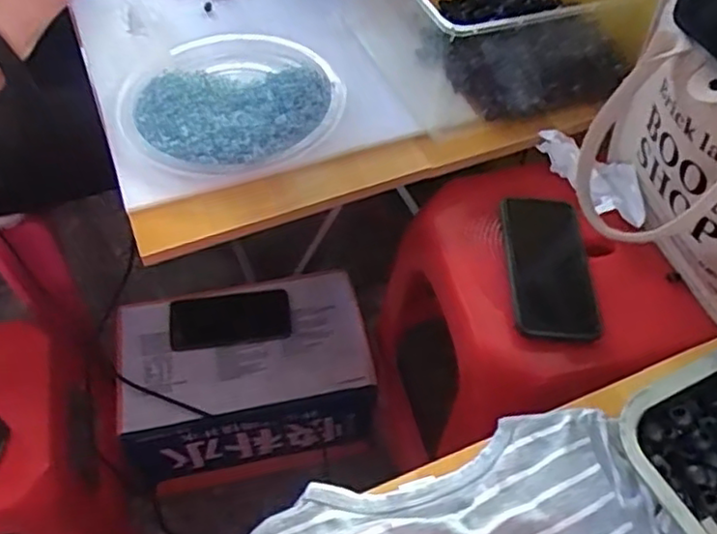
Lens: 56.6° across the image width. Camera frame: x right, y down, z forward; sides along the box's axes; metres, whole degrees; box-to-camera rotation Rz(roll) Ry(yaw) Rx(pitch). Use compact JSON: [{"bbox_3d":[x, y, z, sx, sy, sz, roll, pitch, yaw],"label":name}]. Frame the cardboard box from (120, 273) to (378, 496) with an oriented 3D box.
[{"bbox_3d":[-0.155,0.160,0.958,0.323,0.173,0.214,-10,53,-8],"label":"cardboard box"}]

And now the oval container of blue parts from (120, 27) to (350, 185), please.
[{"bbox_3d":[-0.135,-0.185,0.721,0.230,0.039,0.226,-19,55,-14],"label":"oval container of blue parts"}]

